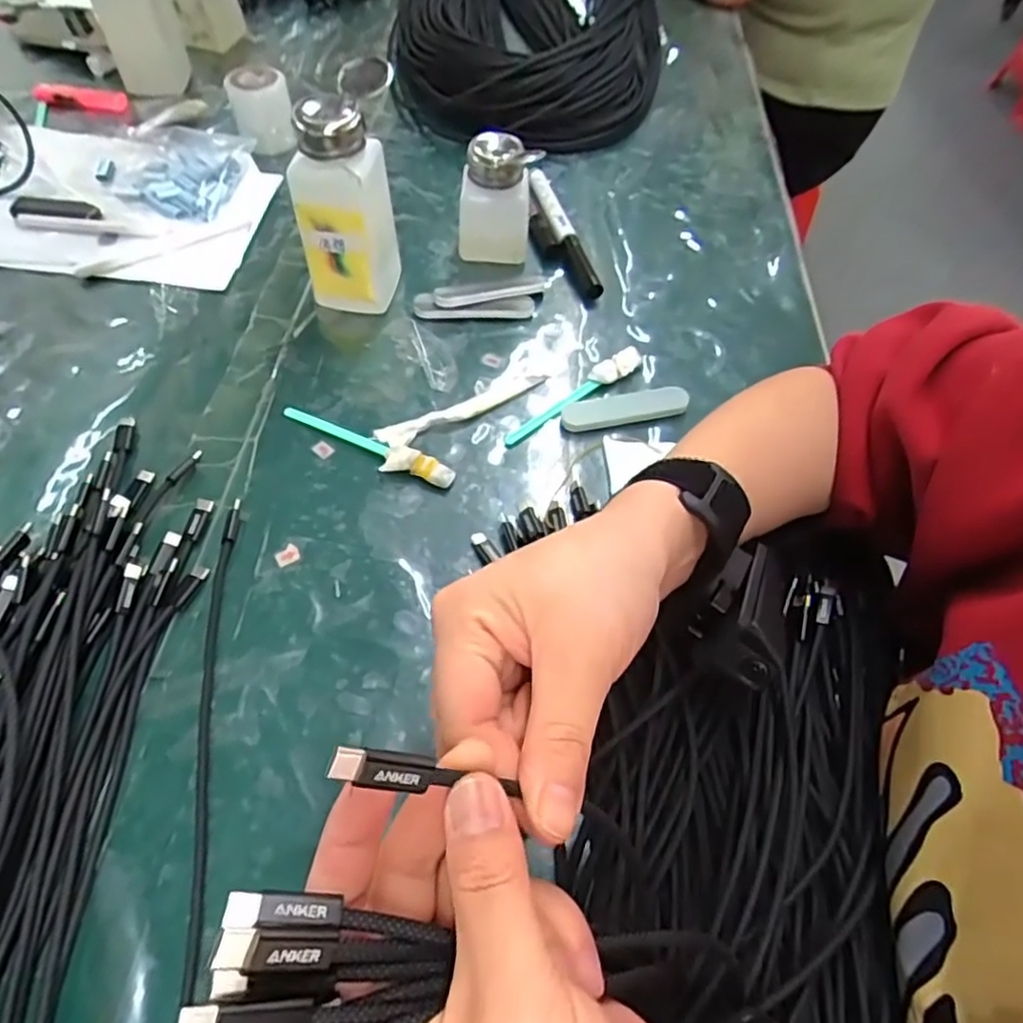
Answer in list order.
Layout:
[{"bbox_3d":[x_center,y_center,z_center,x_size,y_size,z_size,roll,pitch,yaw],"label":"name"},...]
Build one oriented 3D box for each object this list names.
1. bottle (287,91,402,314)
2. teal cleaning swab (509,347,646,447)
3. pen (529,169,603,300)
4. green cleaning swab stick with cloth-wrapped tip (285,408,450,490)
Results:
[{"bbox_3d":[-0.106,-0.191,0.413,0.051,0.133,0.052,11,58,4],"label":"bottle"},{"bbox_3d":[0.043,-0.077,0.411,0.119,0.009,0.015,-35,67,-22],"label":"teal cleaning swab"},{"bbox_3d":[0.041,-0.222,0.498,0.023,0.016,0.151,-13,60,-8],"label":"pen"},{"bbox_3d":[-0.090,-0.043,0.387,0.119,0.012,0.021,27,60,12],"label":"green cleaning swab stick with cloth-wrapped tip"}]

